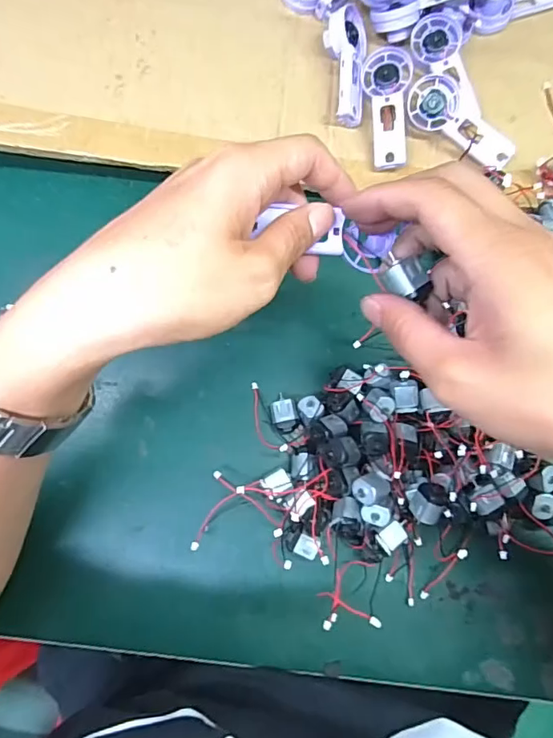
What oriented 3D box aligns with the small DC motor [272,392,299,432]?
[{"bbox_3d":[0.005,0.032,0.369,0.017,0.010,0.028,-14,78,-5],"label":"small DC motor"}]

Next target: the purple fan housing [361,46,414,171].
[{"bbox_3d":[0.087,-0.203,0.397,0.035,0.014,0.100,0,77,-2],"label":"purple fan housing"}]

